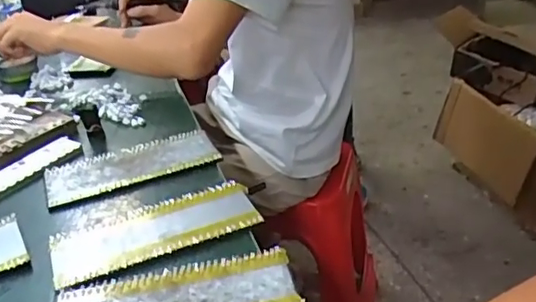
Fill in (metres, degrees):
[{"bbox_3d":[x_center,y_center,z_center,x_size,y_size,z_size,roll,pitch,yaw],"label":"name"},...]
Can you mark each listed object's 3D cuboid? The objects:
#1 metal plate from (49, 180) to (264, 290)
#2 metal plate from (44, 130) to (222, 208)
[{"bbox_3d":[-0.112,0.075,0.562,0.199,0.006,0.087,-16,32,-16],"label":"metal plate"},{"bbox_3d":[-0.164,0.013,0.679,0.197,0.008,0.088,-14,32,-14],"label":"metal plate"}]

